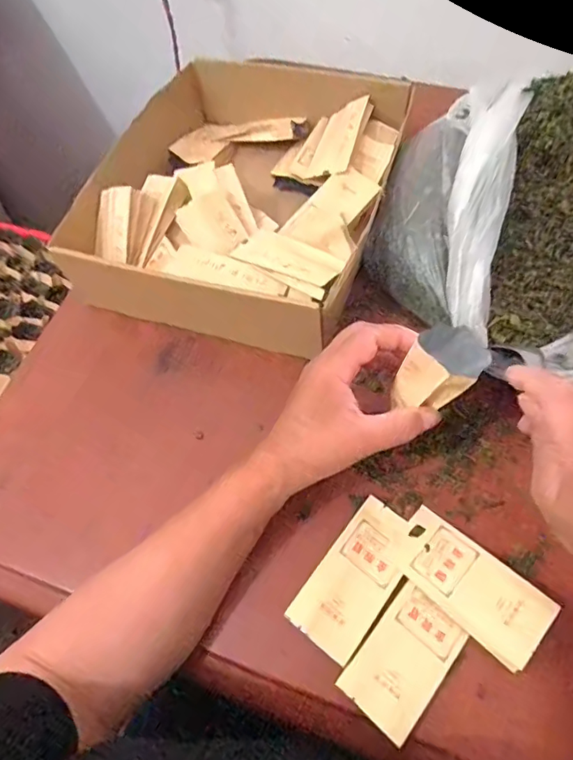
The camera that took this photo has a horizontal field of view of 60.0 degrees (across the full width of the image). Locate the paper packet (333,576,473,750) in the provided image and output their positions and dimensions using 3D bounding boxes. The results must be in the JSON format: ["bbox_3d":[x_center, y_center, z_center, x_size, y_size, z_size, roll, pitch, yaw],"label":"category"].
[{"bbox_3d":[0.080,0.188,0.335,0.052,0.008,0.085,36,68,20],"label":"paper packet"}]

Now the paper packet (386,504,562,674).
[{"bbox_3d":[0.128,0.142,0.351,0.107,0.007,0.053,36,69,31],"label":"paper packet"}]

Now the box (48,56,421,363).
[{"bbox_3d":[-0.038,-0.207,0.532,0.278,0.082,0.377,15,63,11],"label":"box"}]

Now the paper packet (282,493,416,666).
[{"bbox_3d":[0.052,0.141,0.359,0.051,0.004,0.108,36,64,15],"label":"paper packet"}]

